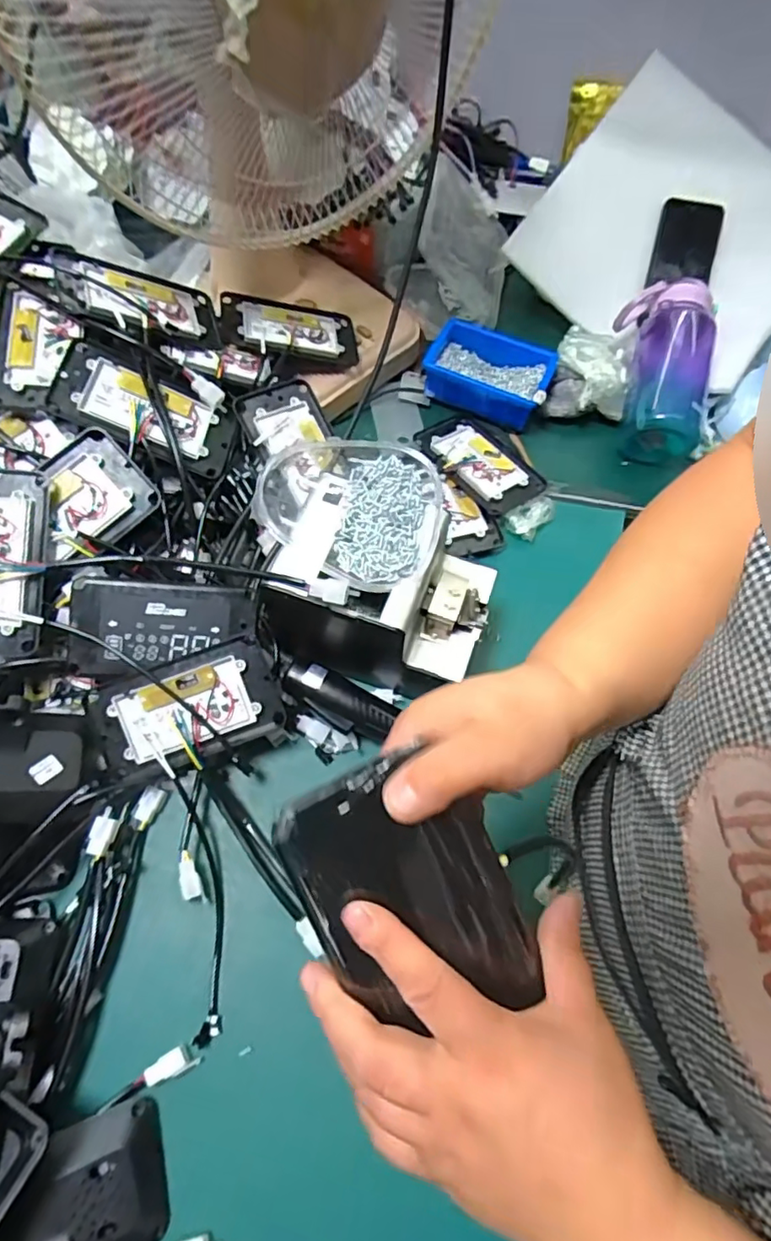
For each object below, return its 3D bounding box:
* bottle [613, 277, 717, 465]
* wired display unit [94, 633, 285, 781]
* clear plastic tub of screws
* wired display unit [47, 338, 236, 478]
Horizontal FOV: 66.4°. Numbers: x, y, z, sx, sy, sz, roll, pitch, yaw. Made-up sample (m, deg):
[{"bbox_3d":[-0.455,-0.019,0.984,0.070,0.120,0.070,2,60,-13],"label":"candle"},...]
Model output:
[{"bbox_3d":[0.327,-0.292,0.694,0.100,0.079,0.210,9,79,2],"label":"bottle"},{"bbox_3d":[-0.172,0.077,0.512,0.154,0.026,0.090,-21,91,-4],"label":"wired display unit"},{"bbox_3d":[-0.031,-0.094,0.488,0.145,0.049,0.135,1,66,-2],"label":"clear plastic tub of screws"},{"bbox_3d":[-0.222,-0.201,0.555,0.155,0.022,0.098,12,73,-25],"label":"wired display unit"}]

